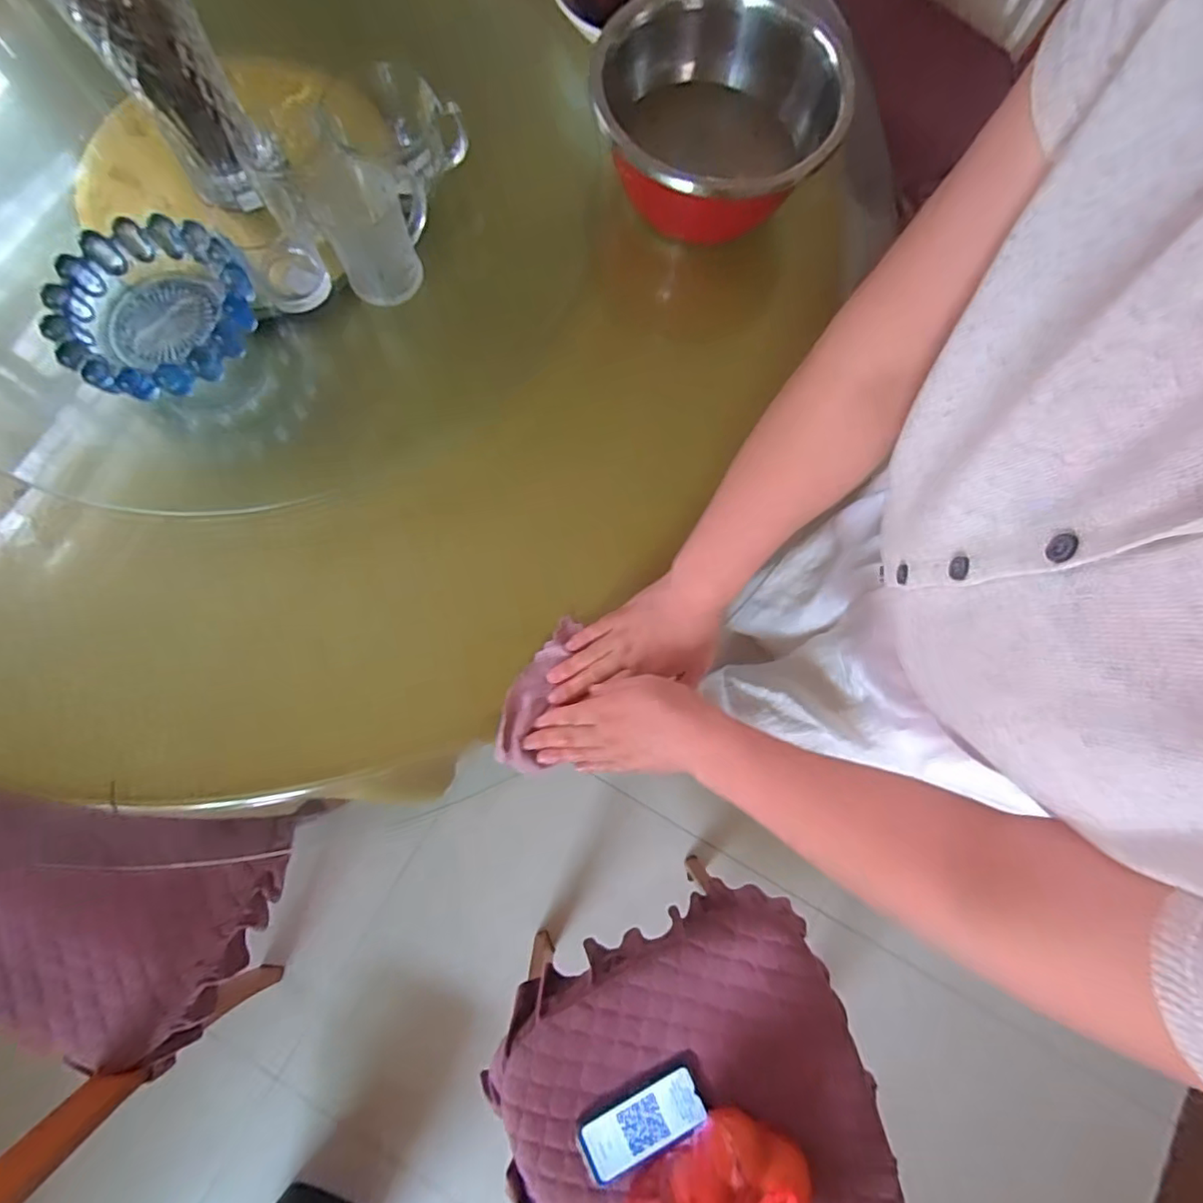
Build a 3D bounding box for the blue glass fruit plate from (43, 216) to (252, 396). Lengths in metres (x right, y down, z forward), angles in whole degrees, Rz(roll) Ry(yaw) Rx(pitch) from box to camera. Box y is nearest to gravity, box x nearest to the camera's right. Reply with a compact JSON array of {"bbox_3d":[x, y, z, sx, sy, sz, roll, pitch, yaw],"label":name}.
[{"bbox_3d":[-0.428,-0.276,0.552,0.172,0.061,0.169,0,78,-1],"label":"blue glass fruit plate"}]

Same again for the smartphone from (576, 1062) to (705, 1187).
[{"bbox_3d":[0.053,0.674,0.733,0.163,0.015,0.071,-24,77,-12],"label":"smartphone"}]

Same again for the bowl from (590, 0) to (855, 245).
[{"bbox_3d":[0.114,-0.502,0.596,0.234,0.129,0.249,0,78,-1],"label":"bowl"}]

